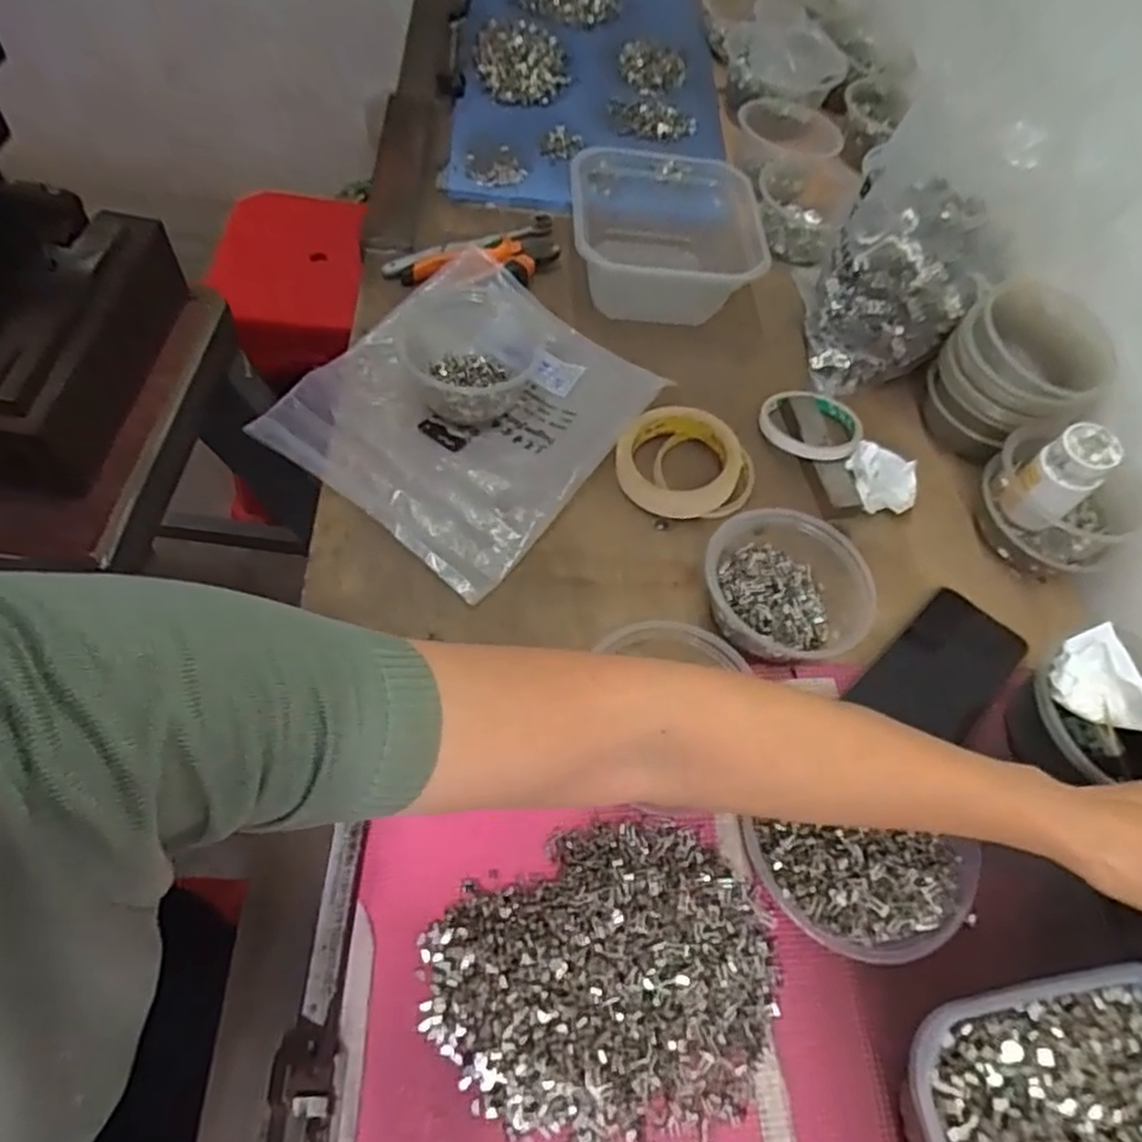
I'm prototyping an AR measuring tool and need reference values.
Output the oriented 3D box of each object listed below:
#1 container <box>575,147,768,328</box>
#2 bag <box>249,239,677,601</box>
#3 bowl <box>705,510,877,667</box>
[{"bbox_3d":[0.096,-0.311,0.683,0.180,0.077,0.170,0,60,-8],"label":"container"},{"bbox_3d":[-0.083,-0.138,0.592,0.232,0.034,0.258,36,62,12],"label":"bag"},{"bbox_3d":[0.152,0.014,0.520,0.115,0.052,0.116,4,60,-6],"label":"bowl"}]

